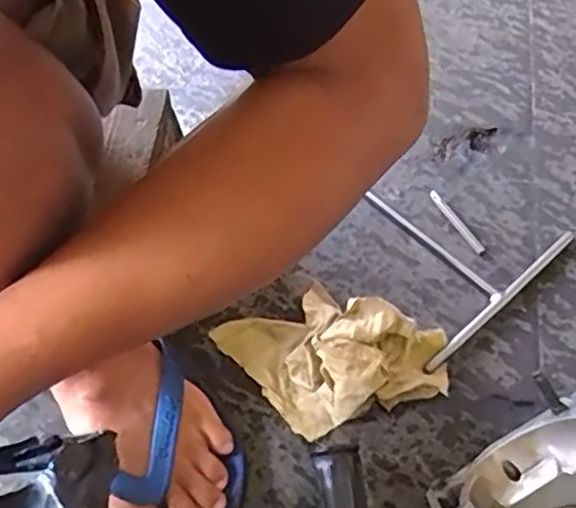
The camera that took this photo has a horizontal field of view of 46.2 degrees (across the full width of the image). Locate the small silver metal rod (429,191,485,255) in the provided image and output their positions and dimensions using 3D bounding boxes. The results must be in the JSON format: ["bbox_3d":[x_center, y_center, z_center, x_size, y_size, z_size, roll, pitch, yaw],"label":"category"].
[{"bbox_3d":[0.158,-0.031,0.637,0.009,0.004,0.078,-27,61,-13],"label":"small silver metal rod"}]

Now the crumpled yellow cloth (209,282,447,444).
[{"bbox_3d":[0.034,0.072,0.550,0.176,0.064,0.120,-16,59,-7],"label":"crumpled yellow cloth"}]

